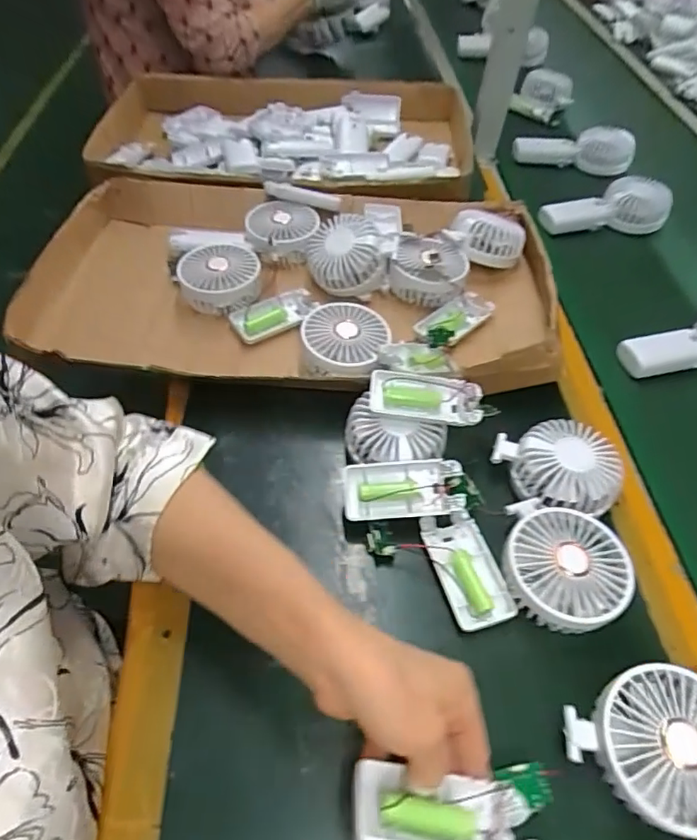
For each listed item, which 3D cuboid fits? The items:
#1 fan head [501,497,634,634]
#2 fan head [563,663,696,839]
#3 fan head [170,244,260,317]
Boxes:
[{"bbox_3d":[0.157,0.108,0.398,0.086,0.036,0.089,3,51,-4],"label":"fan head"},{"bbox_3d":[0.192,0.200,0.330,0.091,0.041,0.084,3,51,-4],"label":"fan head"},{"bbox_3d":[-0.144,-0.155,0.593,0.090,0.046,0.087,-10,53,-14],"label":"fan head"}]

